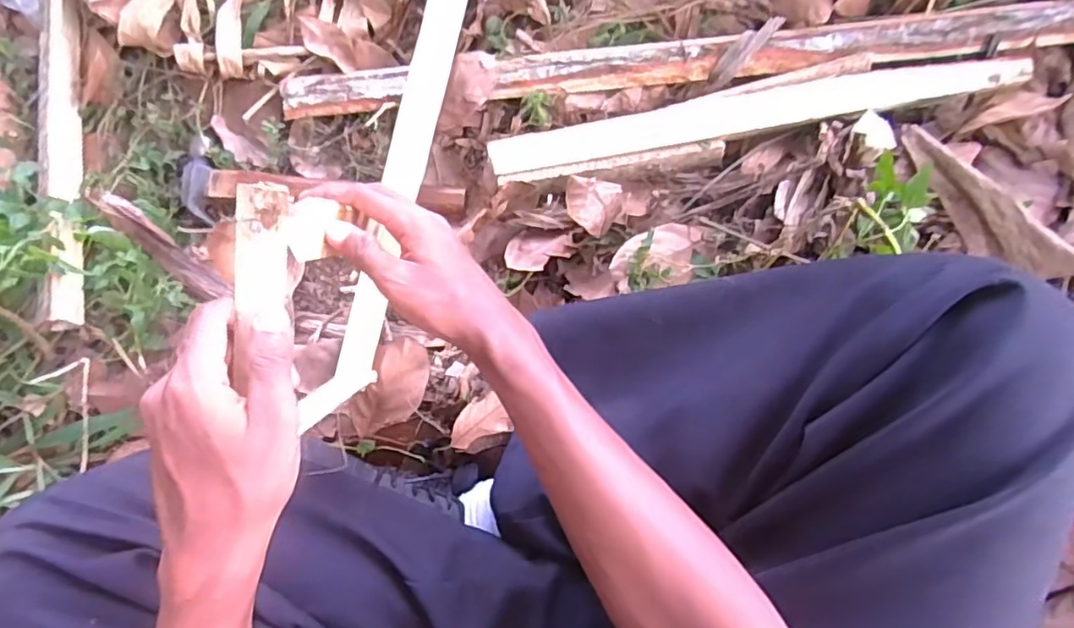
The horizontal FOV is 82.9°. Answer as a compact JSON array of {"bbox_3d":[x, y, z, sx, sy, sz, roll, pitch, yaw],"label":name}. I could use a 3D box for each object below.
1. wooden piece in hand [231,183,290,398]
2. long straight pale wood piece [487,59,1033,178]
[{"bbox_3d":[-0.146,-0.033,0.322,0.028,0.009,0.069,10,101,5],"label":"wooden piece in hand"},{"bbox_3d":[0.187,-0.182,0.551,0.461,0.012,0.043,-9,70,6],"label":"long straight pale wood piece"}]

